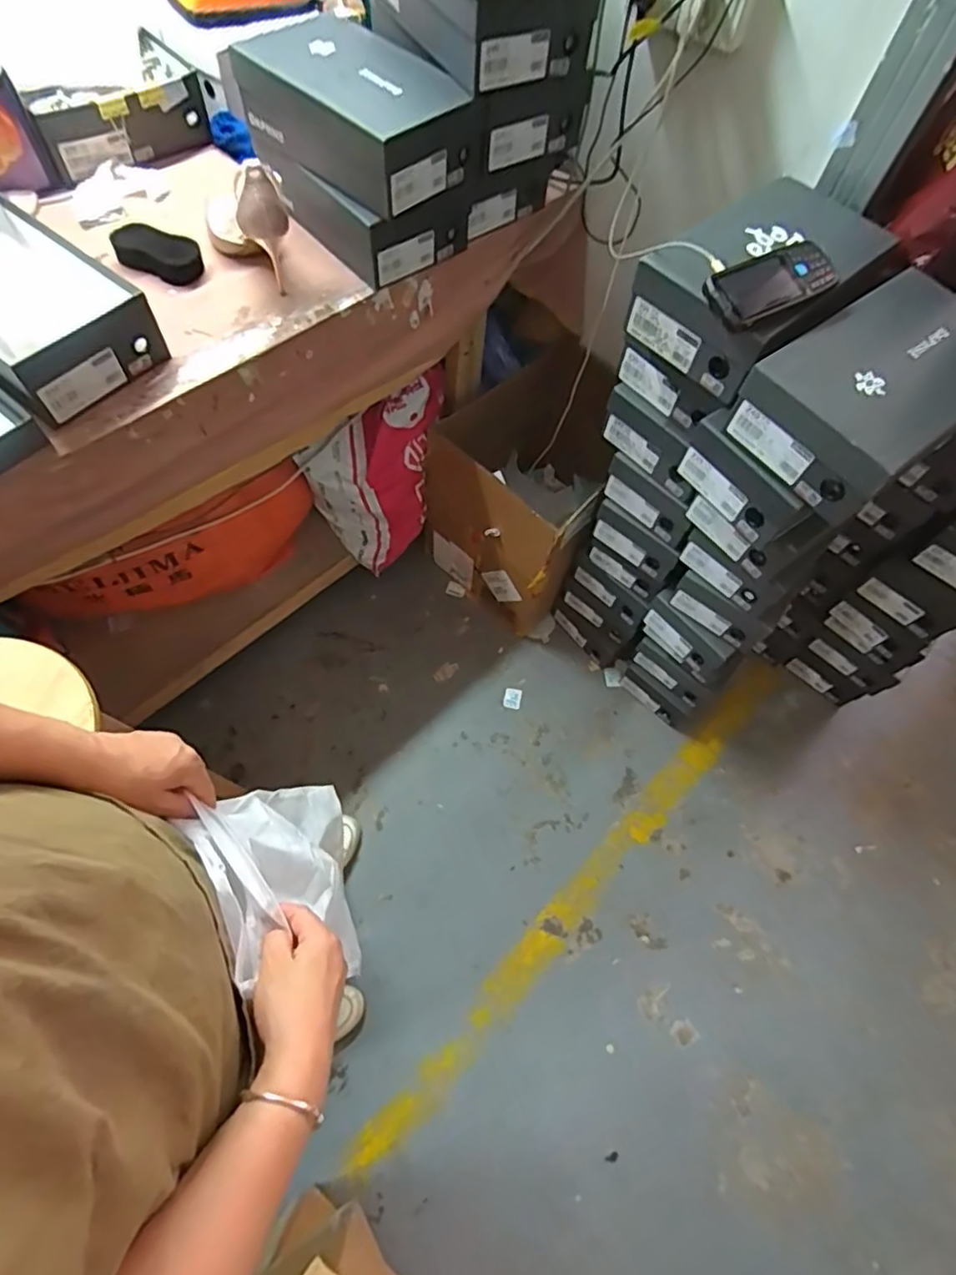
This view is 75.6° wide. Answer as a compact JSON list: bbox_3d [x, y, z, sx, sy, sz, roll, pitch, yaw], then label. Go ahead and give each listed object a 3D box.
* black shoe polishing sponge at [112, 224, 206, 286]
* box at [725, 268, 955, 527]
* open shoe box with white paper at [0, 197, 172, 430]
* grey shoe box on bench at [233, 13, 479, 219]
[{"bbox_3d":[-0.463,-0.554,0.889,0.125,0.034,0.074,25,65,7],"label":"black shoe polishing sponge"},{"bbox_3d":[0.466,-0.285,0.712,0.301,0.095,0.180,-34,72,-18],"label":"box"},{"bbox_3d":[-0.566,-0.413,0.776,0.292,0.107,0.200,40,68,14],"label":"open shoe box with white paper"},{"bbox_3d":[-0.176,-0.725,0.842,0.179,0.106,0.320,-38,73,-20],"label":"grey shoe box on bench"}]

